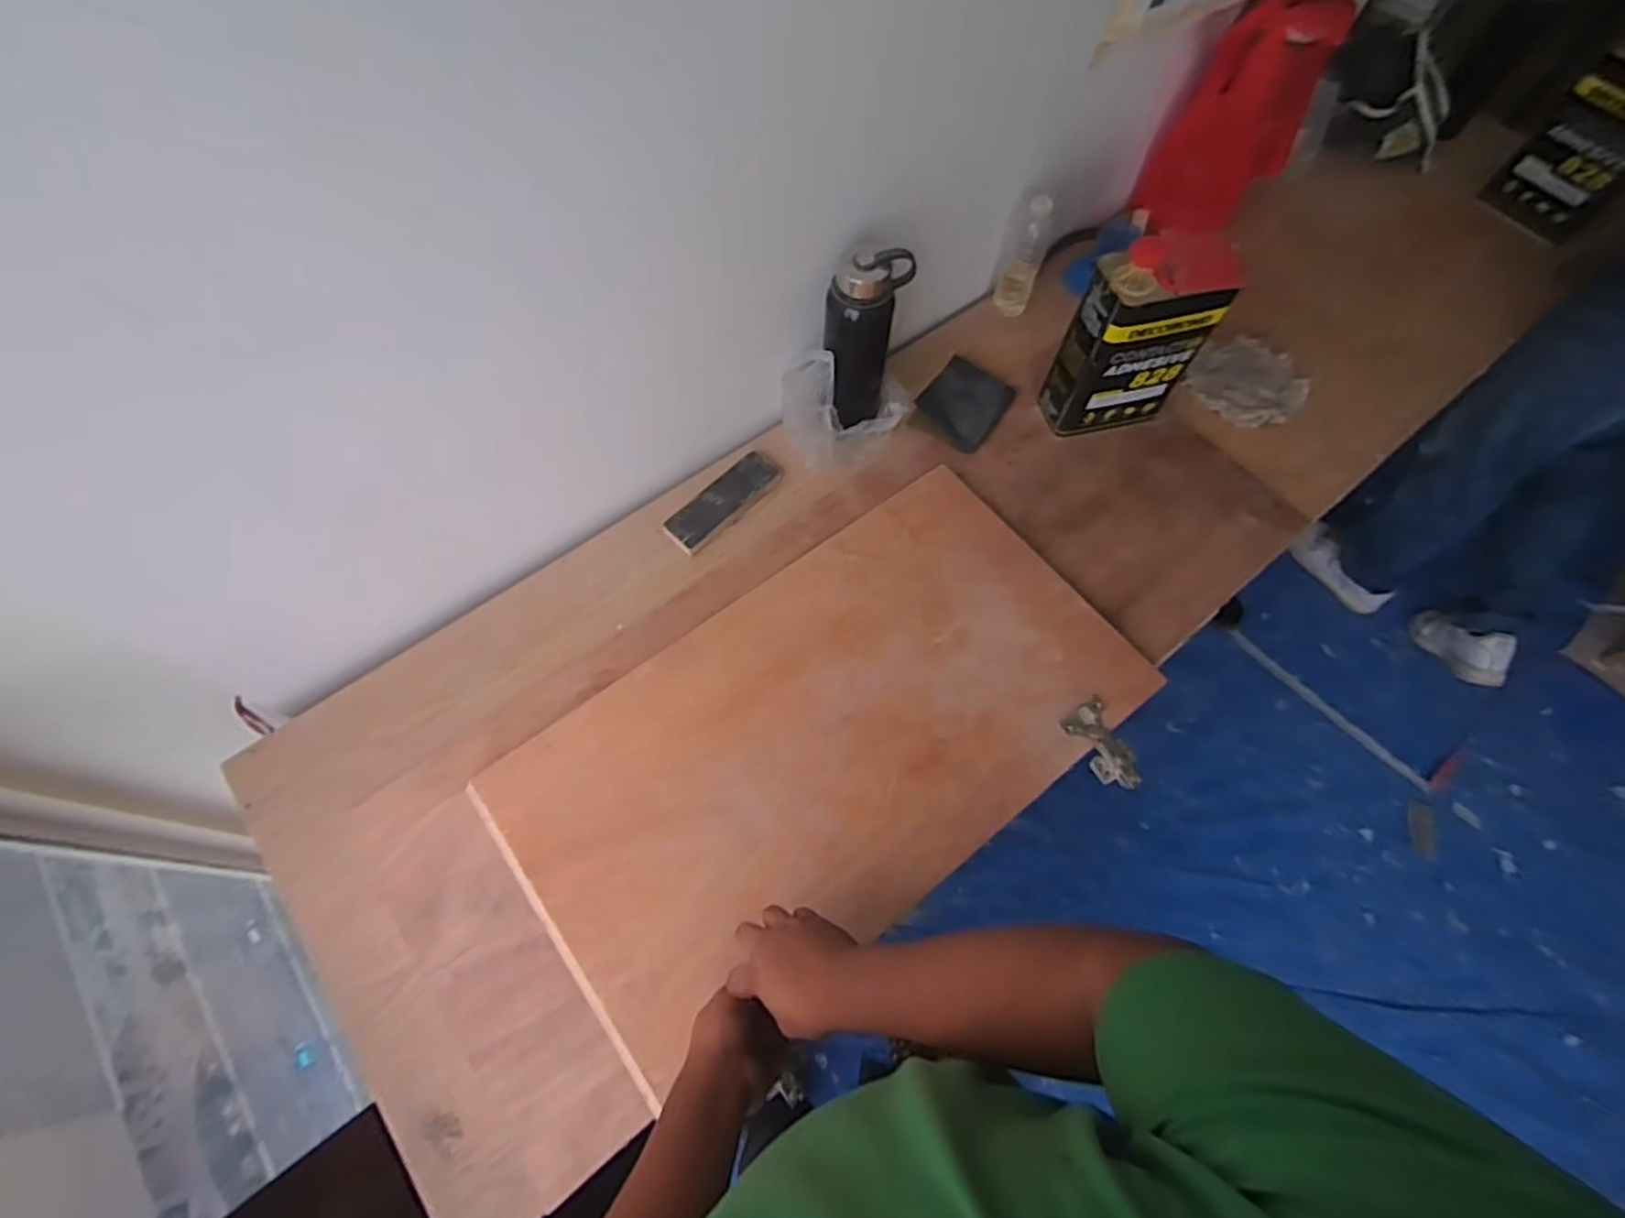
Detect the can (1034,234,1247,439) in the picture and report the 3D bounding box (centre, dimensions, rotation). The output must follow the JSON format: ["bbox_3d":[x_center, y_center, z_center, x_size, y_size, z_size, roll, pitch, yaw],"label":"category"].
[{"bbox_3d":[0.433,-0.356,0.960,0.181,0.259,0.089,-12,66,-7],"label":"can"}]

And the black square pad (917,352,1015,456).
[{"bbox_3d":[0.229,-0.312,1.068,0.112,0.013,0.134,37,70,5],"label":"black square pad"}]

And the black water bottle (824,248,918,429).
[{"bbox_3d":[0.067,-0.344,0.948,0.106,0.251,0.075,4,65,1],"label":"black water bottle"}]

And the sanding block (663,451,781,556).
[{"bbox_3d":[-0.125,-0.155,0.993,0.060,0.010,0.189,39,70,15],"label":"sanding block"}]

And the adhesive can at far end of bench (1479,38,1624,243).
[{"bbox_3d":[1.303,-0.778,1.179,0.094,0.232,0.164,-33,70,-15],"label":"adhesive can at far end of bench"}]

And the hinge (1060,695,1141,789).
[{"bbox_3d":[0.349,0.164,0.848,0.056,0.025,0.104,-30,69,-14],"label":"hinge"}]

